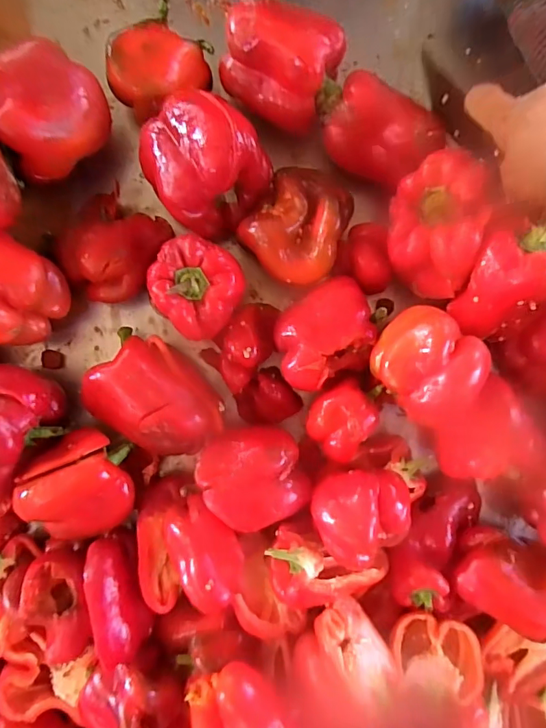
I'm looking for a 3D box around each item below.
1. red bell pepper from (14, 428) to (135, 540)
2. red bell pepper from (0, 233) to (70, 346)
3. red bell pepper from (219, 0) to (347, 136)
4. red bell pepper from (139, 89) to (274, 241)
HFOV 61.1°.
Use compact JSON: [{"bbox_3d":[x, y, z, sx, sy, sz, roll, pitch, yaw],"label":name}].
[{"bbox_3d":[-0.190,0.124,0.448,0.094,0.056,0.095,0,91,-2],"label":"red bell pepper"},{"bbox_3d":[-0.258,-0.071,0.440,0.085,0.073,0.090,0,91,-2],"label":"red bell pepper"},{"bbox_3d":[0.004,-0.286,0.444,0.108,0.081,0.094,26,90,-2],"label":"red bell pepper"},{"bbox_3d":[-0.065,-0.188,0.434,0.099,0.086,0.105,-33,92,-1],"label":"red bell pepper"}]

